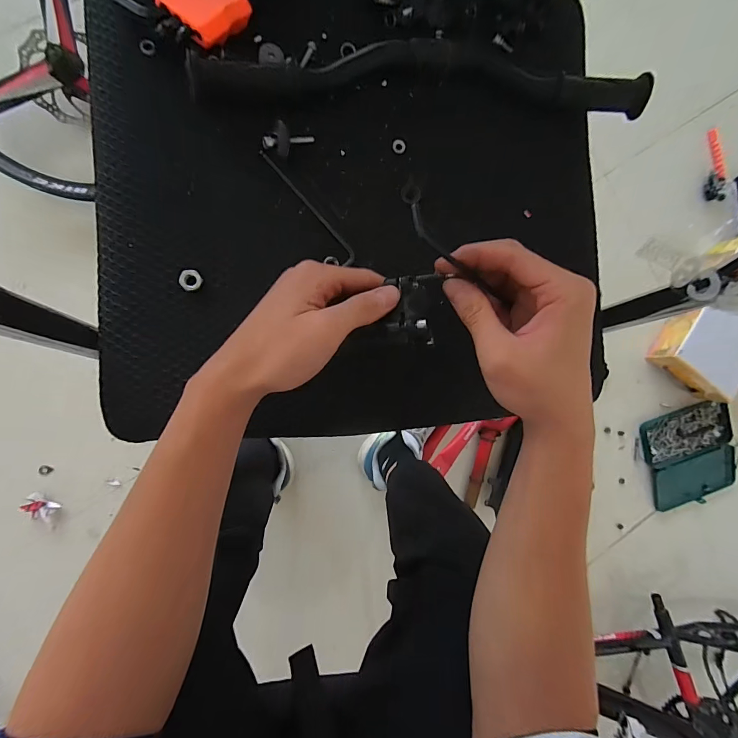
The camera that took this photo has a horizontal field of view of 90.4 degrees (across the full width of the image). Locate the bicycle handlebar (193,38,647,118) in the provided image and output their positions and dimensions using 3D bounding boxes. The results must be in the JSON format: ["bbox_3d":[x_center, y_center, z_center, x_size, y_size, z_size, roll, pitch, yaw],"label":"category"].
[{"bbox_3d":[0.076,-0.264,0.329,0.436,0.040,0.049,-8,95,-10],"label":"bicycle handlebar"}]

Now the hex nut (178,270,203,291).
[{"bbox_3d":[-0.147,-0.073,0.302,0.017,0.005,0.016,-40,100,-6],"label":"hex nut"}]

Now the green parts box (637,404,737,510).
[{"bbox_3d":[0.834,0.223,0.946,0.255,0.029,0.254,-15,94,-9],"label":"green parts box"}]

